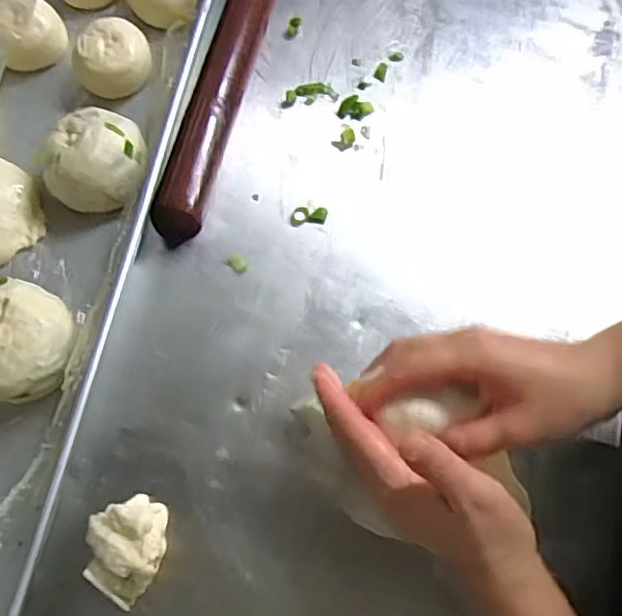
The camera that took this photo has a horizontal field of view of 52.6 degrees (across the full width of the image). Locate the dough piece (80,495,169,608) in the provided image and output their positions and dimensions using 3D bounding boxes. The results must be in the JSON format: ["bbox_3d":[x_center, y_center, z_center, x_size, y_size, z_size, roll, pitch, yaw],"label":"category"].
[{"bbox_3d":[-0.116,0.152,0.394,0.048,0.028,0.062,-2,69,-3],"label":"dough piece"}]

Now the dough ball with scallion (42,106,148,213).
[{"bbox_3d":[-0.161,-0.111,0.476,0.065,0.049,0.065,1,68,-2],"label":"dough ball with scallion"}]

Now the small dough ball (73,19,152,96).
[{"bbox_3d":[-0.163,-0.205,0.517,0.061,0.032,0.054,-19,70,-9],"label":"small dough ball"}]

